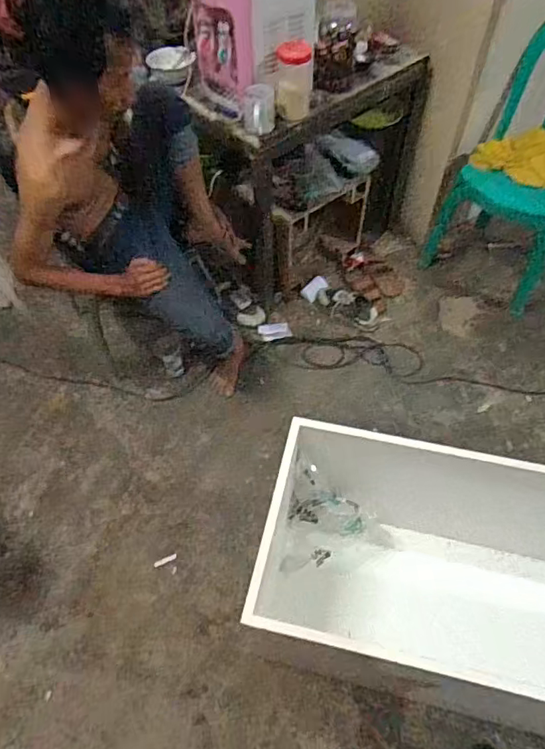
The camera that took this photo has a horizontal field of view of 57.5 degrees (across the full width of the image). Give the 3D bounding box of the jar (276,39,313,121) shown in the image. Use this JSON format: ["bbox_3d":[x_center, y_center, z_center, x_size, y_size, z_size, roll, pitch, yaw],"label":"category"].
[{"bbox_3d":[0.056,-0.792,1.346,0.093,0.179,0.102,3,55,2],"label":"jar"}]

